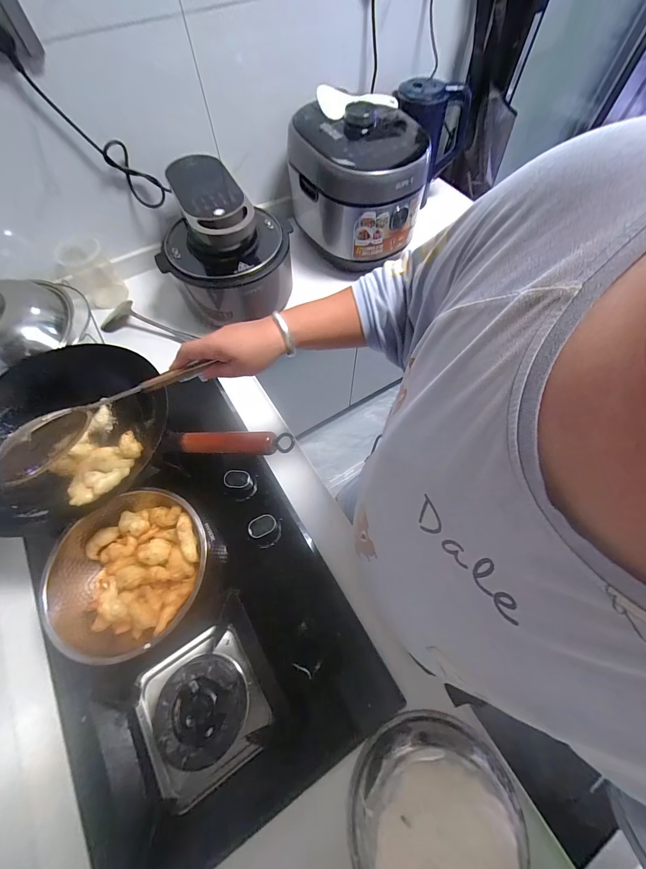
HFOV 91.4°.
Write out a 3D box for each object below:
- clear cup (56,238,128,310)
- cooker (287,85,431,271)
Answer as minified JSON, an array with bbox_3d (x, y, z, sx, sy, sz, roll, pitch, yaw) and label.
[{"bbox_3d":[-0.592,-0.413,0.817,0.099,0.150,0.086,-38,70,-15],"label":"clear cup"},{"bbox_3d":[0.083,-0.605,0.753,0.296,0.242,0.247,1,65,1],"label":"cooker"}]

